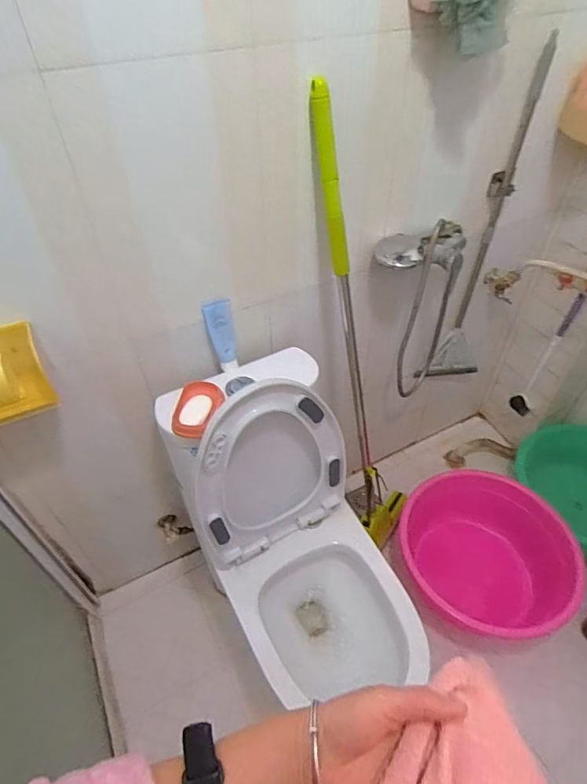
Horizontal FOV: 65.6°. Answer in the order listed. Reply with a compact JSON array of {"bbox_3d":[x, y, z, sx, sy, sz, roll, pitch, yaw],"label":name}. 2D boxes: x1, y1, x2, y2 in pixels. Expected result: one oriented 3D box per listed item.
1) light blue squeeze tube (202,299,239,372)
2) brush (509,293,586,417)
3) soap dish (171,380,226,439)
[{"bbox_3d":[-0.153,-0.115,0.961,0.058,0.150,0.049,-9,46,-8],"label":"light blue squeeze tube"},{"bbox_3d":[0.799,-0.100,1.459,0.069,0.467,0.073,29,53,26],"label":"brush"},{"bbox_3d":[-0.189,0.035,0.904,0.081,0.045,0.113,9,47,9],"label":"soap dish"}]

